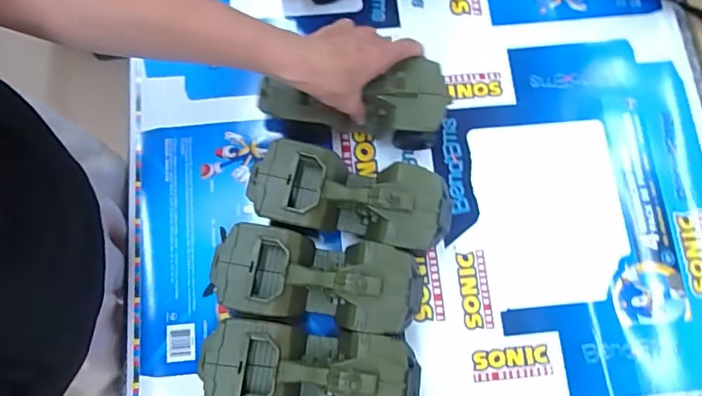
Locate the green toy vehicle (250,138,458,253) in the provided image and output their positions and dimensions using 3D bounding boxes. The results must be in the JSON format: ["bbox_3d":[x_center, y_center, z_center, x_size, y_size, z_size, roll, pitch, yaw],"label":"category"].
[{"bbox_3d":[-0.003,0.002,0.487,0.192,0.078,0.079,11,77,1],"label":"green toy vehicle"}]

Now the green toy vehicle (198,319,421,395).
[{"bbox_3d":[-0.031,0.158,0.450,0.180,0.077,0.079,6,77,0],"label":"green toy vehicle"}]

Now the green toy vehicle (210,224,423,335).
[{"bbox_3d":[-0.032,0.078,0.470,0.190,0.077,0.080,8,77,0],"label":"green toy vehicle"}]

